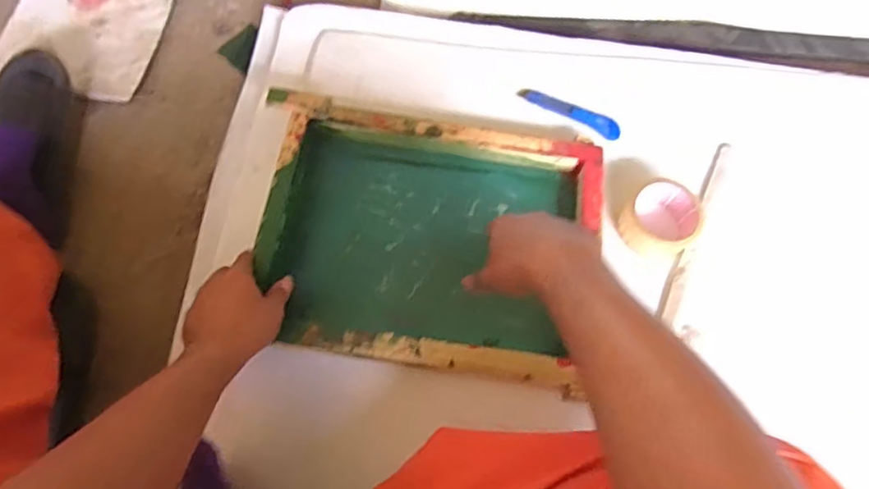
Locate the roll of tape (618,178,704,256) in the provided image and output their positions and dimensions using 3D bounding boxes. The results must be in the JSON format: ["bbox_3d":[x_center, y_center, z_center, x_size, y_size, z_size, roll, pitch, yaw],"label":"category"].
[{"bbox_3d":[0.290,-0.029,0.757,0.098,0.050,0.087,-39,75,-16],"label":"roll of tape"}]

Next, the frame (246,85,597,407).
[{"bbox_3d":[-0.015,-0.009,0.699,0.399,0.051,0.304,8,71,0],"label":"frame"}]

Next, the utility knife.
[{"bbox_3d":[0.186,-0.182,0.811,0.145,0.007,0.032,24,69,6],"label":"utility knife"}]

